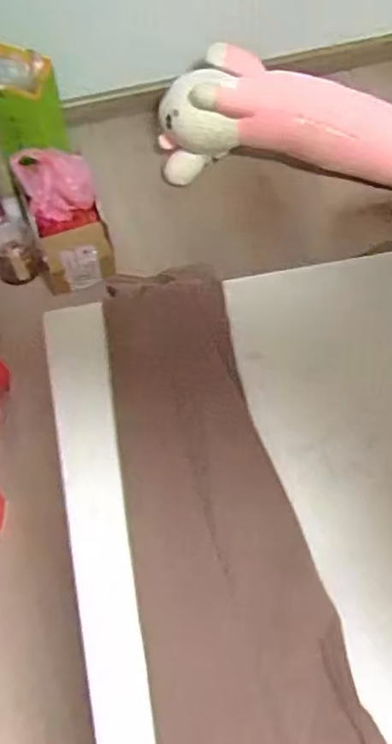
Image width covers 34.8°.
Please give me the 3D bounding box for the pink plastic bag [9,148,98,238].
[{"bbox_3d":[-0.240,-0.313,1.078,0.124,0.093,0.108,-13,64,-8],"label":"pink plastic bag"}]

